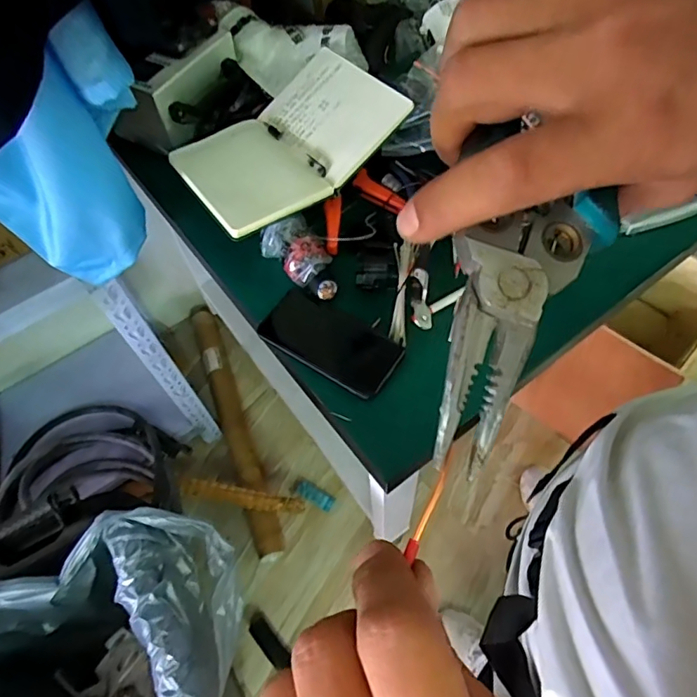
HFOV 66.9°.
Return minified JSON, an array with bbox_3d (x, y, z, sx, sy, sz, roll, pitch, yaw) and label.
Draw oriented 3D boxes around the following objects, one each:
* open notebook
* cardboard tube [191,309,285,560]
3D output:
[{"bbox_3d":[-0.084,-0.280,0.692,0.272,0.066,0.211,-33,62,-15],"label":"open notebook"},{"bbox_3d":[-0.316,0.187,1.433,0.085,0.078,0.764,-20,59,-8],"label":"cardboard tube"}]

